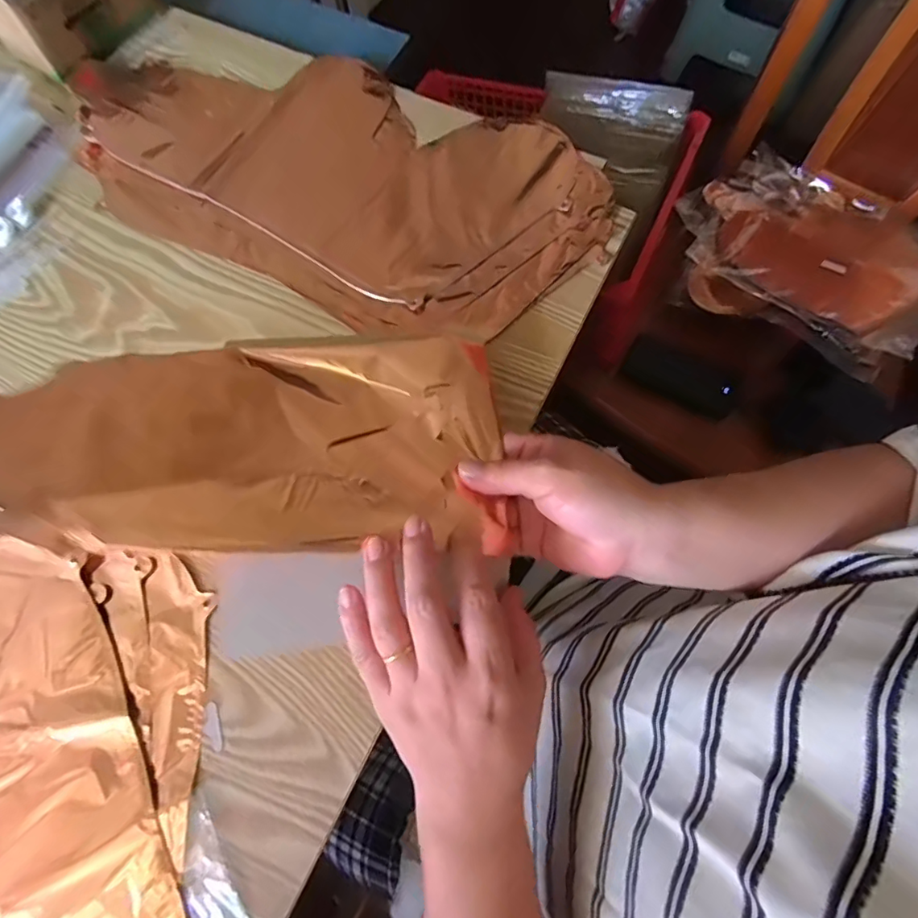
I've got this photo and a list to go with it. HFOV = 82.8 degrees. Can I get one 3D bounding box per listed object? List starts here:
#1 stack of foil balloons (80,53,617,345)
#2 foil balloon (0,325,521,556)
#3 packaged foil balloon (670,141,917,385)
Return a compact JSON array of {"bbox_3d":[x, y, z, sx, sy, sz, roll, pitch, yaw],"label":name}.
[{"bbox_3d":[-0.107,-0.246,0.442,0.450,0.011,0.232,27,74,10],"label":"stack of foil balloons"},{"bbox_3d":[-0.114,-0.013,0.291,0.287,0.022,0.130,-3,71,-17],"label":"foil balloon"},{"bbox_3d":[0.469,-0.275,0.708,0.343,0.066,0.270,31,75,11],"label":"packaged foil balloon"}]

